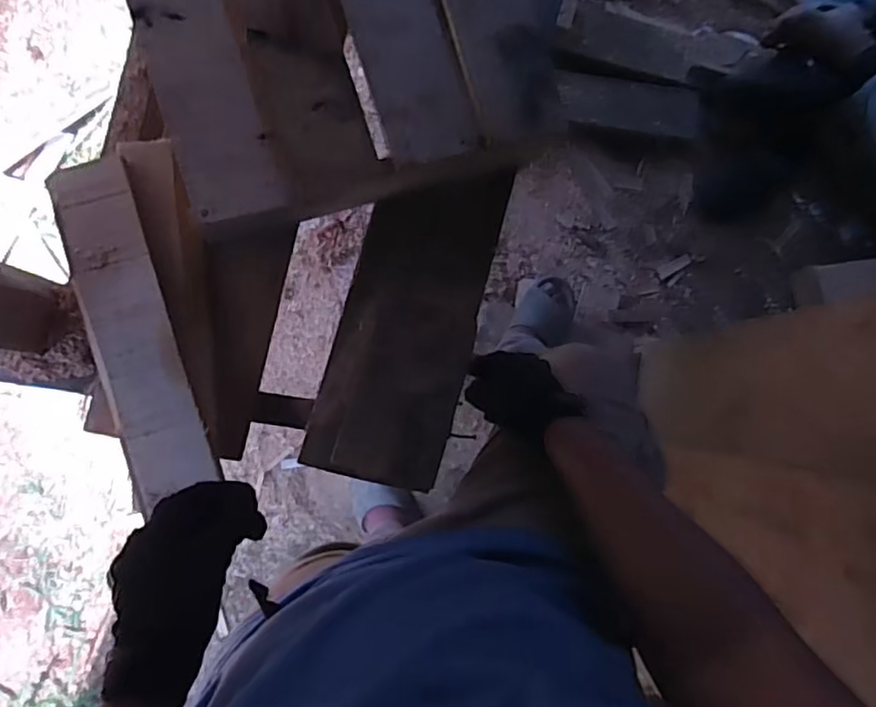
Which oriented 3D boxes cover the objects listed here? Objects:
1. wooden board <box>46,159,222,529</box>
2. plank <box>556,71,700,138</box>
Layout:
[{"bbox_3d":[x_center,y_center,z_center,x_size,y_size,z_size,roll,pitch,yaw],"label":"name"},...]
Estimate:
[{"bbox_3d":[-0.322,-0.029,0.632,0.089,0.027,0.352,-18,86,-7],"label":"wooden board"},{"bbox_3d":[0.442,-0.605,1.443,0.311,0.051,0.102,10,86,-6],"label":"plank"}]

